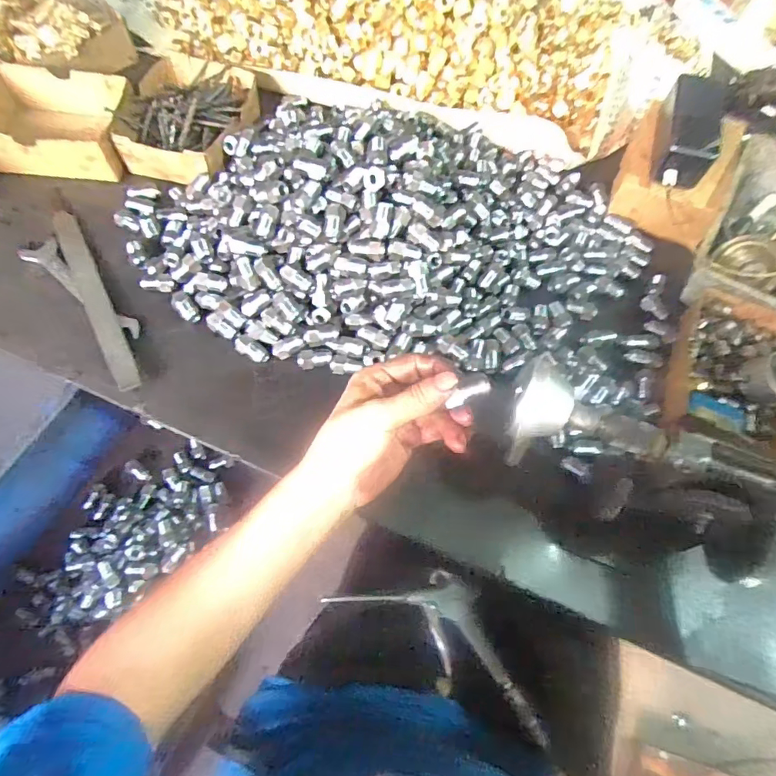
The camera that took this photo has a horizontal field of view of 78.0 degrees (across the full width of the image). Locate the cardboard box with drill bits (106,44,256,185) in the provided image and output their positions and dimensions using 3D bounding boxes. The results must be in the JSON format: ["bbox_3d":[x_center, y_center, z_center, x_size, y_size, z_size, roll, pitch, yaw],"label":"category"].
[{"bbox_3d":[-0.253,-0.347,0.606,0.149,0.046,0.184,11,65,2],"label":"cardboard box with drill bits"}]

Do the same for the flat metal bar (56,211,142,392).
[{"bbox_3d":[-0.318,-0.102,0.516,0.024,0.013,0.257,-19,63,-31],"label":"flat metal bar"}]

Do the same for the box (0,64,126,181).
[{"bbox_3d":[-0.413,-0.330,0.593,0.176,0.053,0.137,2,65,-3],"label":"box"}]

